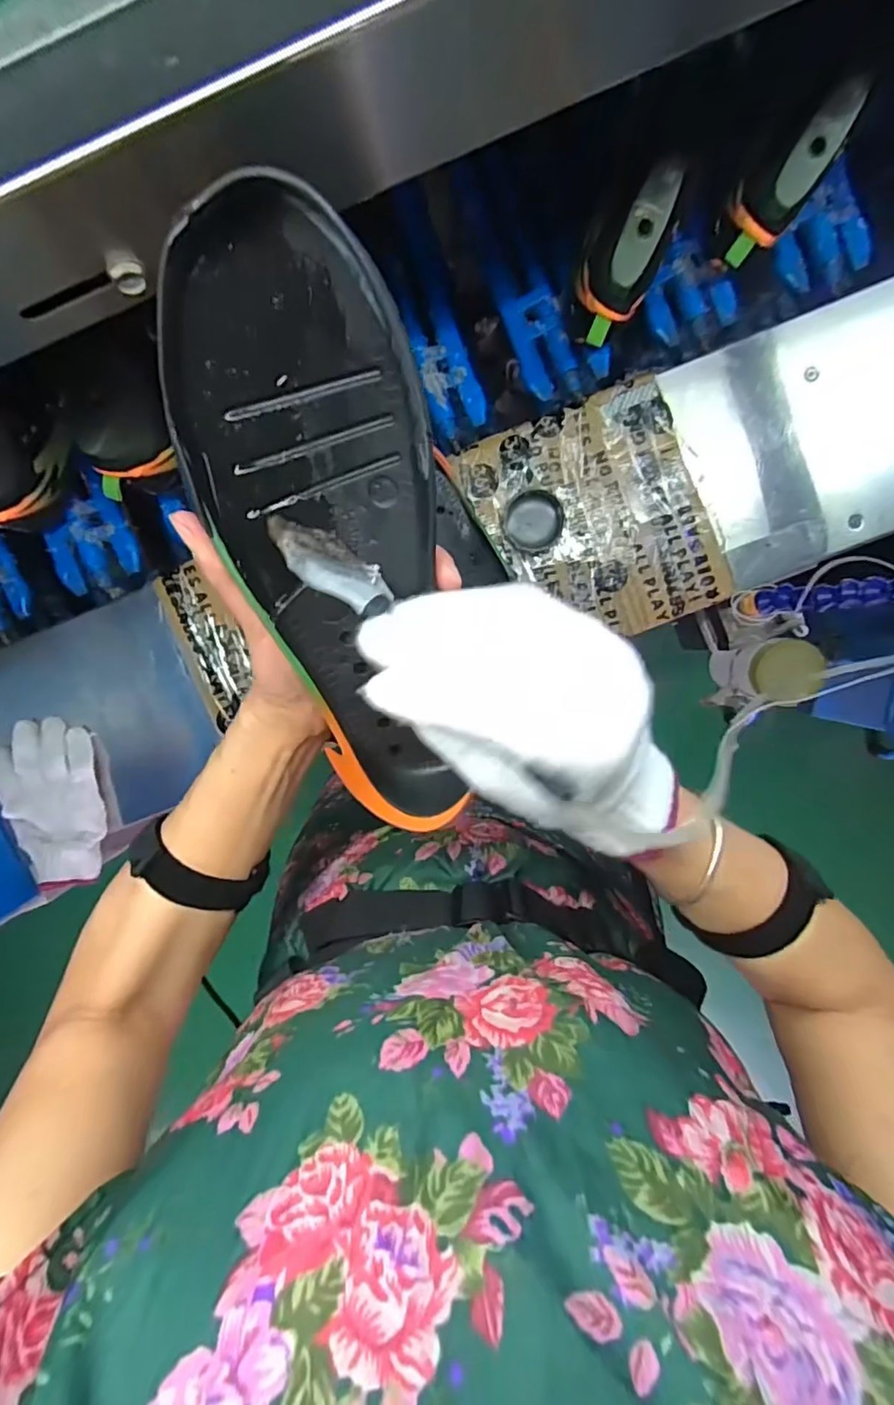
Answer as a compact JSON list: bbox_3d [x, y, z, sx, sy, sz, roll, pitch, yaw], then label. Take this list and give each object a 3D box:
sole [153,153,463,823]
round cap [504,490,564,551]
[{"bbox_3d":[-0.047,-0.052,0.244,0.093,0.039,0.253,-6,122,3],"label":"sole"},{"bbox_3d":[0.089,-0.184,0.573,0.055,0.028,0.054,0,99,2],"label":"round cap"}]

